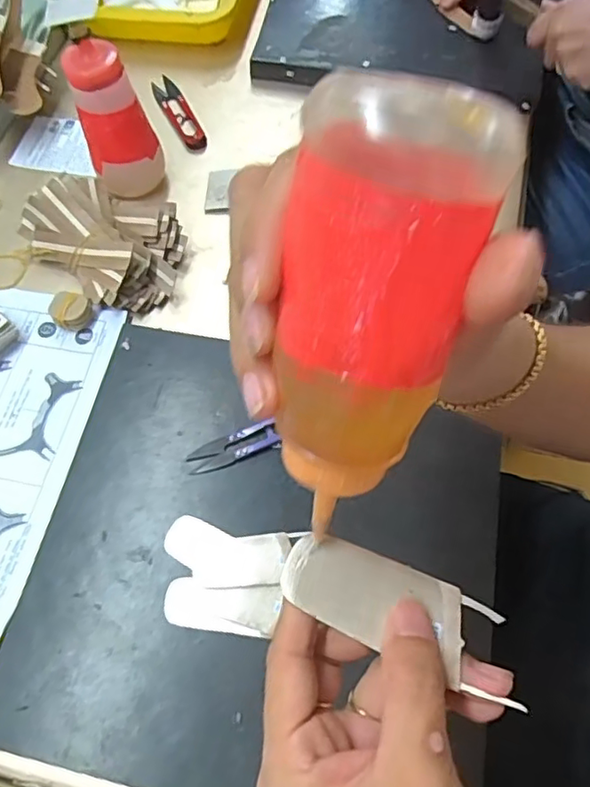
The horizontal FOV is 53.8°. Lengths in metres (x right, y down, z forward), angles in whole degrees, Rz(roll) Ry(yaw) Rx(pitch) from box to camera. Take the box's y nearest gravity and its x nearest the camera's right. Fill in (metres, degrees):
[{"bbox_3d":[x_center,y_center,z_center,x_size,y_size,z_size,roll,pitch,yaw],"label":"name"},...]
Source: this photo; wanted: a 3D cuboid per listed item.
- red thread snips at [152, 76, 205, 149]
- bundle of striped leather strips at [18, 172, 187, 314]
[{"bbox_3d":[-0.122,-0.294,0.607,0.026,0.004,0.111,-23,67,-9],"label":"red thread snips"},{"bbox_3d":[-0.161,-0.137,0.512,0.148,0.042,0.103,37,72,17],"label":"bundle of striped leather strips"}]

